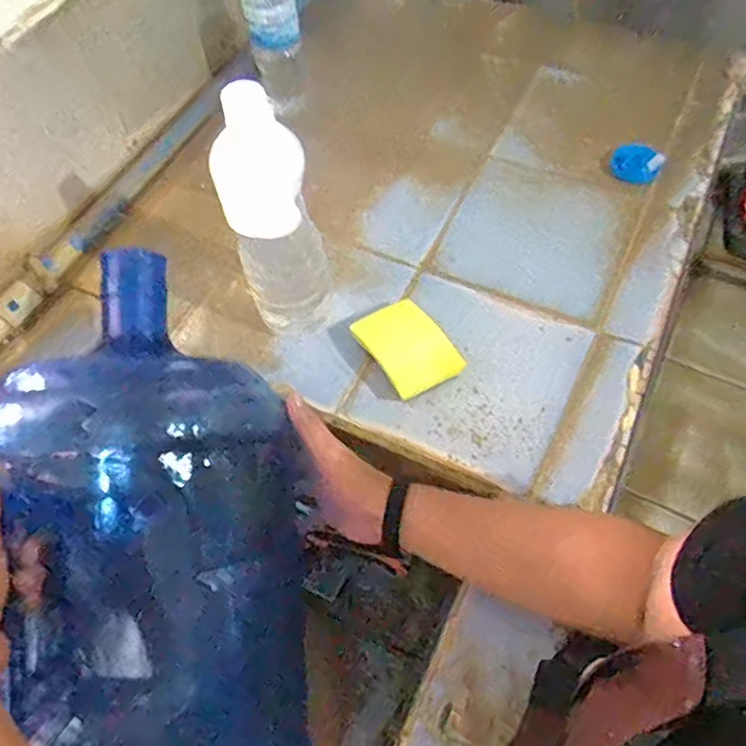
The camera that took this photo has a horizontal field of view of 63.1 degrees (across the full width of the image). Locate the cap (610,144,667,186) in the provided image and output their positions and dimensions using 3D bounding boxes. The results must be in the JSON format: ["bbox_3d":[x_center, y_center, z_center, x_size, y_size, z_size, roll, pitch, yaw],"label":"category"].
[{"bbox_3d":[0.314,-0.251,0.724,0.057,0.029,0.040,20,63,14],"label":"cap"}]

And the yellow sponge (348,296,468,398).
[{"bbox_3d":[0.035,-0.027,0.599,0.066,0.038,0.097,-36,65,-17],"label":"yellow sponge"}]

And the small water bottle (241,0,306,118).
[{"bbox_3d":[-0.117,-0.406,0.736,0.066,0.194,0.051,-9,60,-2],"label":"small water bottle"}]

